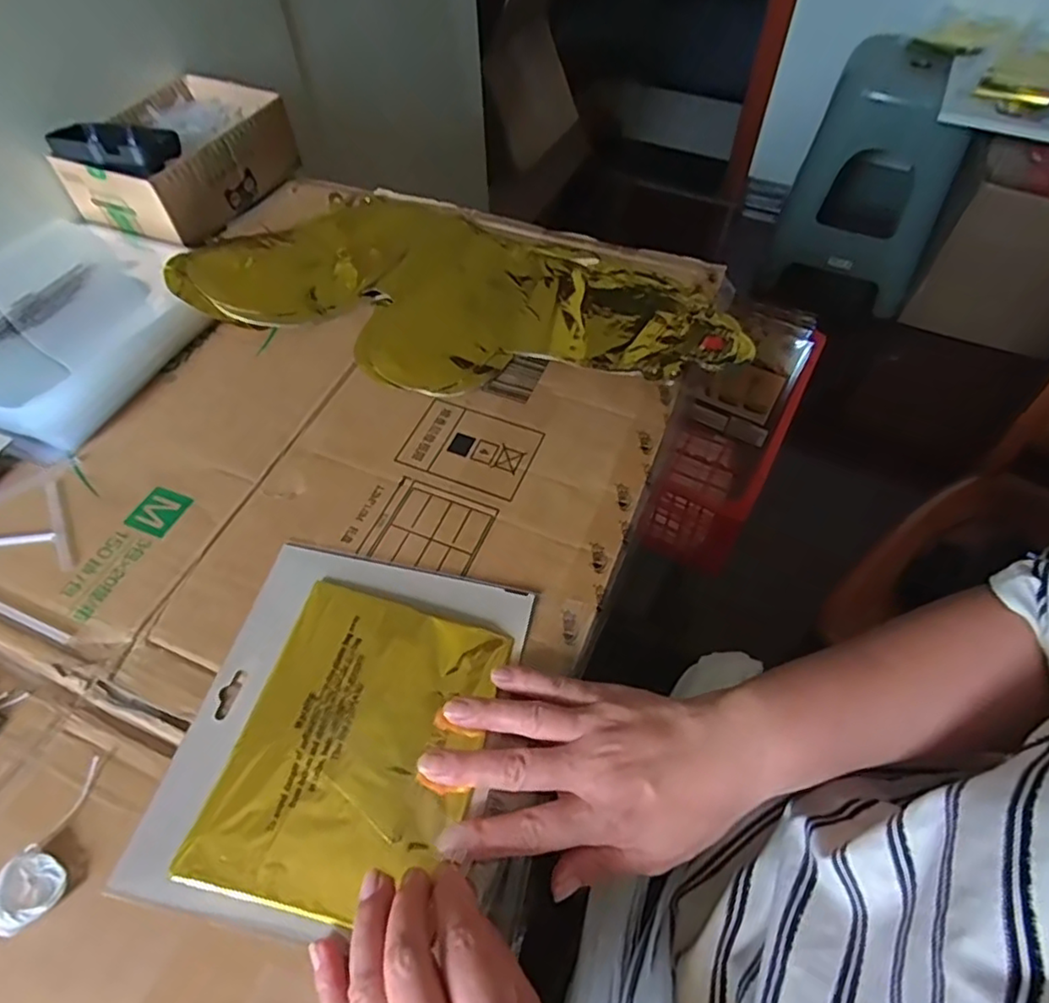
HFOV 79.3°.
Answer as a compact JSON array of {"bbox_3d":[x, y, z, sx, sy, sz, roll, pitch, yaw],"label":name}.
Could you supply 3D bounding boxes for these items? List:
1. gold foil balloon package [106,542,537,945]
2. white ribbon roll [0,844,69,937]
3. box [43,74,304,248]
[{"bbox_3d":[-0.098,0.116,0.345,0.157,0.013,0.196,10,56,9],"label":"gold foil balloon package"},{"bbox_3d":[-0.229,0.179,0.289,0.027,0.015,0.029,-1,55,1],"label":"white ribbon roll"},{"bbox_3d":[-0.336,-0.346,0.636,0.138,0.065,0.198,19,58,15],"label":"box"}]

